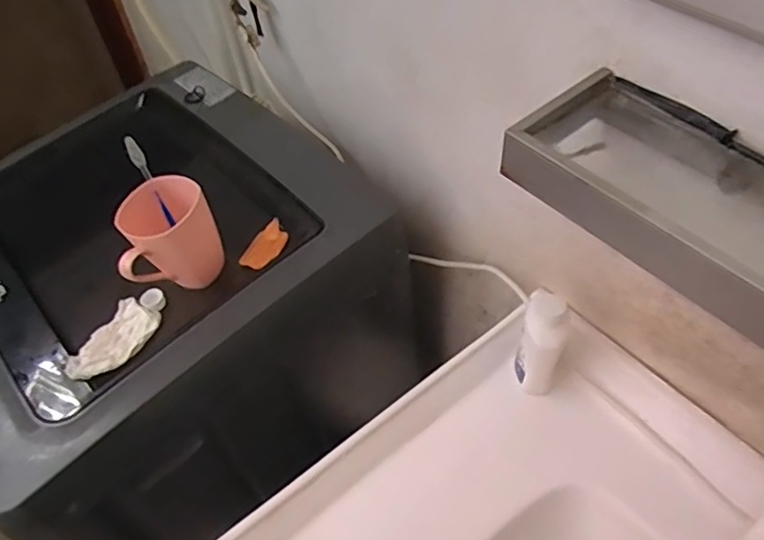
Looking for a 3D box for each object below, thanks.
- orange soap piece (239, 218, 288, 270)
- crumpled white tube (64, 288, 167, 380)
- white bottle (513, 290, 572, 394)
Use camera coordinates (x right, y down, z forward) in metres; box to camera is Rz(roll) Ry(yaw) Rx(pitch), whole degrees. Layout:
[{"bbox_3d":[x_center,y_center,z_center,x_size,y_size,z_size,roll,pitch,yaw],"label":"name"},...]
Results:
[{"bbox_3d":[-0.140,-0.029,0.715,0.039,0.017,0.069,35,72,10],"label":"orange soap piece"},{"bbox_3d":[-0.289,0.071,0.655,0.054,0.021,0.127,20,54,20],"label":"crumpled white tube"},{"bbox_3d":[0.170,0.078,0.634,0.051,0.112,0.055,15,52,17],"label":"white bottle"}]

